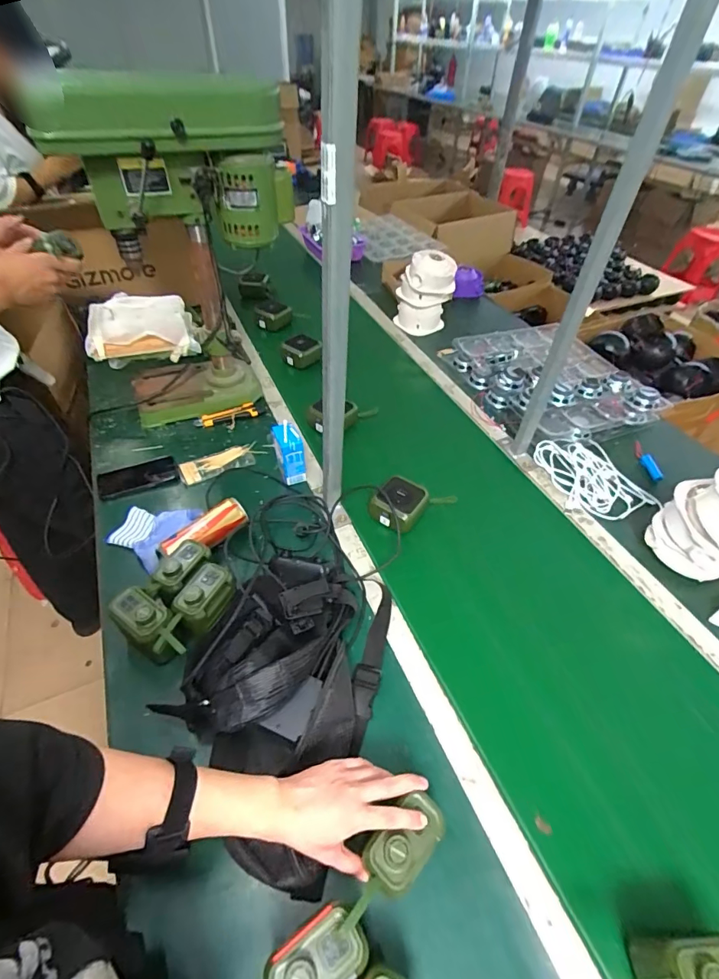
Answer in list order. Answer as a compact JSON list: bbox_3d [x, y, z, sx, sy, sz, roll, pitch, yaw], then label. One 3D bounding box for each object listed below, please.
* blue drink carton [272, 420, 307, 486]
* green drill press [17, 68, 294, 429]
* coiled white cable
[{"bbox_3d":[-0.140,-0.071,0.870,0.052,0.118,0.060,-14,50,-15],"label":"blue drink carton"},{"bbox_3d":[-0.330,-0.441,0.902,0.388,0.559,0.249,-8,48,-9],"label":"green drill press"},{"bbox_3d":[0.494,-0.027,0.915,0.196,0.025,0.204,-9,48,-10],"label":"coiled white cable"}]

